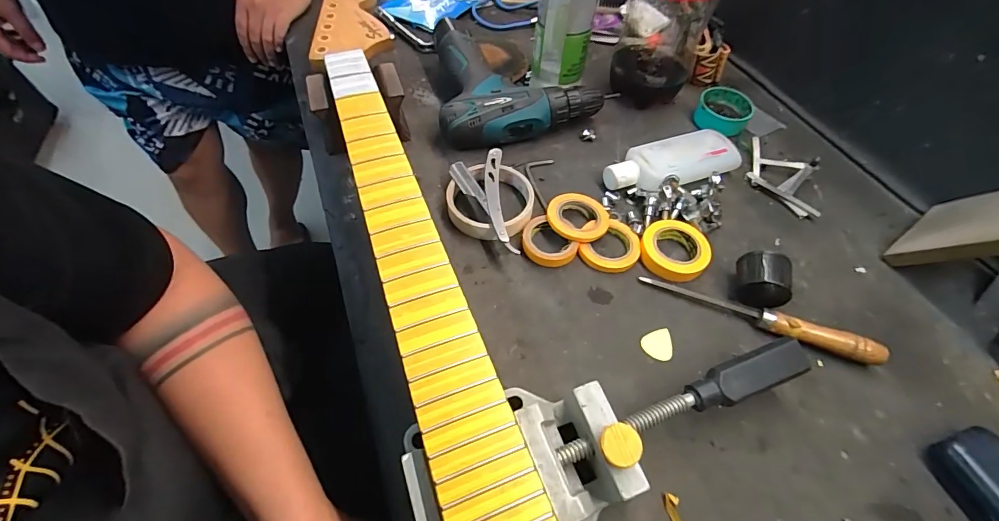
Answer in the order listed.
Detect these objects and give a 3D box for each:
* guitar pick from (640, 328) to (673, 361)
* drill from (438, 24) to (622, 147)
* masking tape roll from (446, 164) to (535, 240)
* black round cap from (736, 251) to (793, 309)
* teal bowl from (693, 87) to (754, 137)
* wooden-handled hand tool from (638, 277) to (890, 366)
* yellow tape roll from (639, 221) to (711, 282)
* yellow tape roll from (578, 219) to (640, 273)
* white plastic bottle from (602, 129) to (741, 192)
[{"bbox_3d":[0.130,0.069,0.349,0.025,0.004,0.027,2,58,0],"label":"guitar pick"},{"bbox_3d":[0.017,-0.218,0.509,0.188,0.055,0.185,-8,56,-7],"label":"drill"},{"bbox_3d":[-0.009,-0.058,0.419,0.084,0.021,0.079,1,55,-1],"label":"masking tape roll"},{"bbox_3d":[0.229,0.018,0.369,0.041,0.043,0.035,19,57,11],"label":"black round cap"},{"bbox_3d":[0.271,-0.179,0.510,0.061,0.026,0.064,32,60,19],"label":"teal bowl"},{"bbox_3d":[0.216,0.047,0.356,0.187,0.021,0.016,20,57,11],"label":"wooden-handled hand tool"},{"bbox_3d":[0.163,-0.010,0.393,0.059,0.016,0.060,1,55,-1],"label":"yellow tape roll"},{"bbox_3d":[0.104,-0.016,0.399,0.053,0.013,0.059,15,56,8],"label":"yellow tape roll"},{"bbox_3d":[0.183,-0.104,0.454,0.148,0.027,0.063,-18,58,-14],"label":"white plastic bottle"}]

